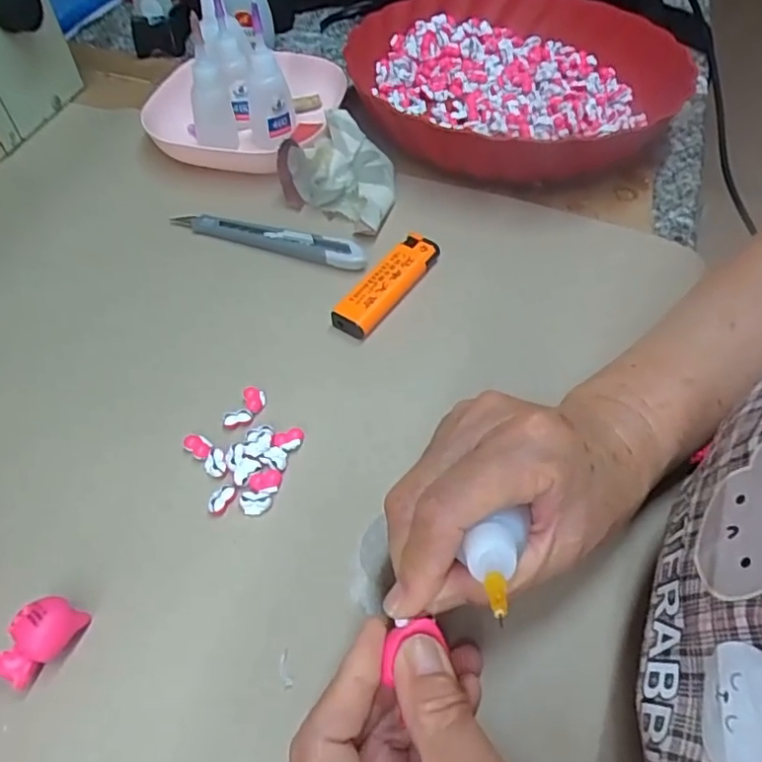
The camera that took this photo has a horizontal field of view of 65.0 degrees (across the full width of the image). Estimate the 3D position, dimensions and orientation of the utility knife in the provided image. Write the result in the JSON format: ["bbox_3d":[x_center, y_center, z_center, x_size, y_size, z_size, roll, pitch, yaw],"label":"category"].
[{"bbox_3d":[-0.072,-0.092,0.380,0.134,0.018,0.017,18,56,14],"label":"utility knife"}]

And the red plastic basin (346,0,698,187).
[{"bbox_3d":[0.100,-0.222,0.443,0.221,0.052,0.235,-6,54,-4],"label":"red plastic basin"}]

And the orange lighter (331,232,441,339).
[{"bbox_3d":[0.005,-0.056,0.350,0.025,0.016,0.079,30,59,21],"label":"orange lighter"}]

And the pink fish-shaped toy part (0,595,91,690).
[{"bbox_3d":[-0.134,0.102,0.235,0.022,0.022,0.033,27,58,19],"label":"pink fish-shaped toy part"}]

